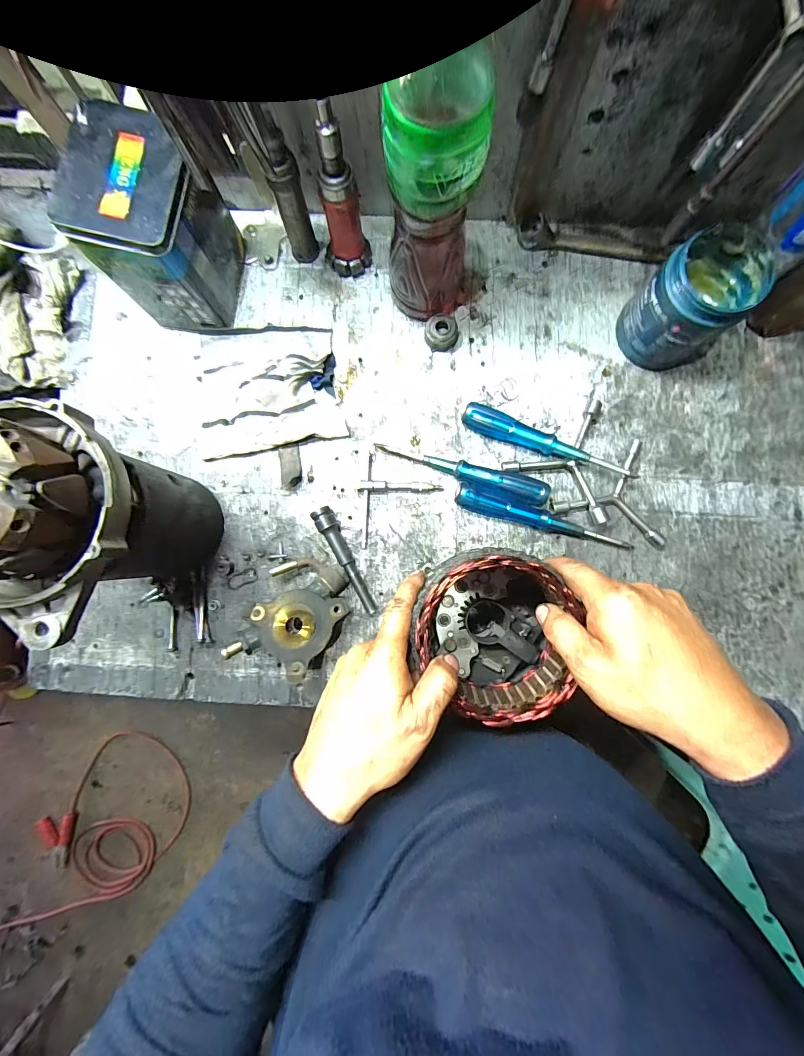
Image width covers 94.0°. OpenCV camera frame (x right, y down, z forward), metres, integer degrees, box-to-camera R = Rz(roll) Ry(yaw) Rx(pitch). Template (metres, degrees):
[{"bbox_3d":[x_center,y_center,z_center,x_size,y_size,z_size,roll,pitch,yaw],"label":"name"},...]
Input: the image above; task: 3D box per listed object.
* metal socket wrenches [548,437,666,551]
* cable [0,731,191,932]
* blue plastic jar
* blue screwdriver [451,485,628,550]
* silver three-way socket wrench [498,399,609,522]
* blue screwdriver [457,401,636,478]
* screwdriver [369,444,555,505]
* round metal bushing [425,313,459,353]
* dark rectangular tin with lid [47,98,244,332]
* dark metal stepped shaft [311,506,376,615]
[{"bbox_3d":[0.223,-0.024,0.417,0.113,0.015,0.121,-14,86,-1],"label":"metal socket wrenches"},{"bbox_3d":[-0.987,1.025,1.174,0.370,0.032,0.784,39,86,2],"label":"cable"},{"bbox_3d":[0.298,-0.229,0.392,0.092,0.101,0.090,0,86,0],"label":"blue plastic jar"},{"bbox_3d":[0.156,-0.008,0.414,0.201,0.024,0.022,16,86,1],"label":"blue screwdriver"},{"bbox_3d":[0.196,-0.088,0.418,0.121,0.022,0.125,32,87,2],"label":"silver three-way socket wrench"},{"bbox_3d":[0.159,-0.093,0.418,0.190,0.028,0.027,22,87,2],"label":"blue screwdriver"},{"bbox_3d":[0.065,-0.060,0.418,0.193,0.024,0.027,15,86,1],"label":"screwdriver"},{"bbox_3d":[0.046,-0.225,0.433,0.038,0.018,0.035,0,86,0],"label":"round metal bushing"},{"bbox_3d":[-0.241,-0.293,0.384,0.096,0.135,0.124,12,86,1],"label":"dark rectangular tin with lid"},{"bbox_3d":[-0.061,0.036,0.416,0.021,0.020,0.126,-28,86,-1],"label":"dark metal stepped shaft"}]

